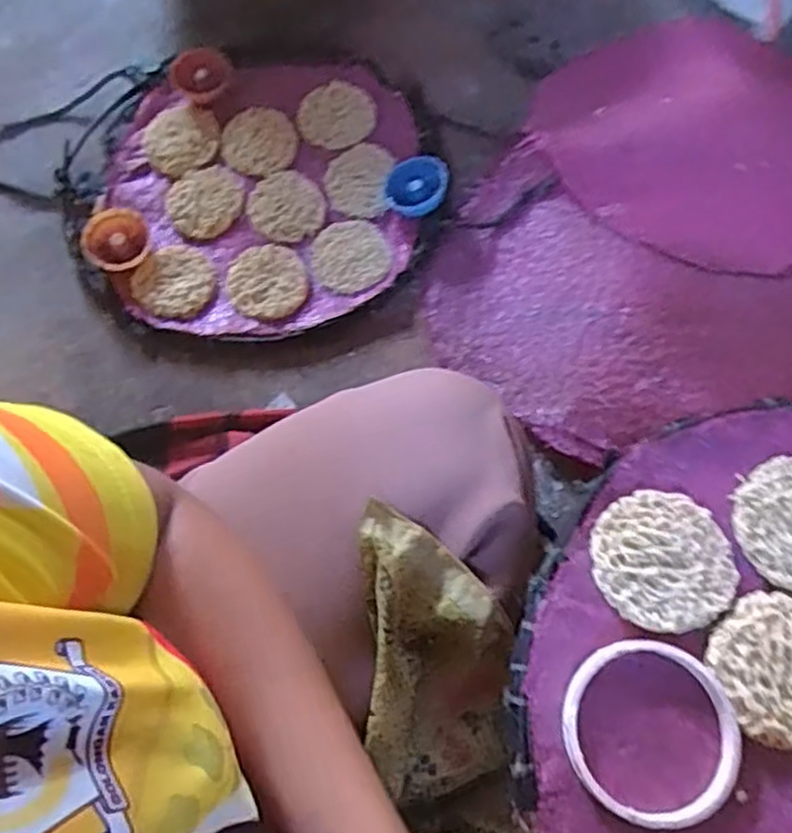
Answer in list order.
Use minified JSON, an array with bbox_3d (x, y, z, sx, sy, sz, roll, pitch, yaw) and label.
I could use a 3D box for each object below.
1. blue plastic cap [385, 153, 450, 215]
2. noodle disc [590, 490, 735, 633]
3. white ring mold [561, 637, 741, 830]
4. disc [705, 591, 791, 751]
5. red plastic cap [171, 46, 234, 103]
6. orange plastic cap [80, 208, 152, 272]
[{"bbox_3d":[0.020,-0.225,0.725,0.062,0.013,0.062,-6,70,16],"label":"blue plastic cap"},{"bbox_3d":[0.150,0.079,0.413,0.075,0.006,0.075,0,70,1],"label":"noodle disc"},{"bbox_3d":[0.131,0.162,0.383,0.089,0.007,0.089,0,70,1],"label":"white ring mold"},{"bbox_3d":[0.207,0.134,0.395,0.072,0.004,0.076,0,70,1],"label":"disc"},{"bbox_3d":[-0.202,-0.356,0.775,0.060,0.022,0.062,0,70,1],"label":"red plastic cap"},{"bbox_3d":[-0.270,-0.170,0.719,0.064,0.014,0.055,-30,108,-12],"label":"orange plastic cap"}]

